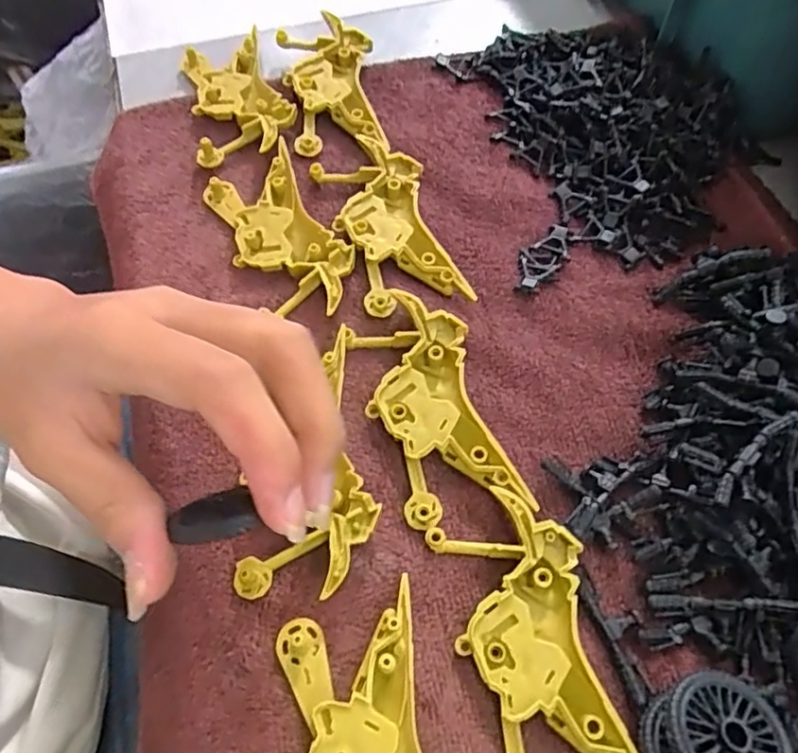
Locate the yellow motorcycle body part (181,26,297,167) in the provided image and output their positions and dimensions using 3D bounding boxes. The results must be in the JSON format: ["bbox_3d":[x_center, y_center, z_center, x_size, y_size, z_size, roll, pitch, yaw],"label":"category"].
[{"bbox_3d":[-0.091,-0.158,0.341,0.053,0.011,0.102,-14,65,-7],"label":"yellow motorcycle body part"}]

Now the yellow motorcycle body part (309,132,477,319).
[{"bbox_3d":[-0.006,-0.075,0.297,0.048,0.014,0.101,-18,65,-9],"label":"yellow motorcycle body part"}]

